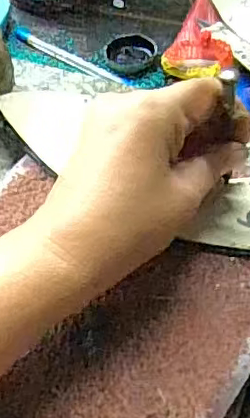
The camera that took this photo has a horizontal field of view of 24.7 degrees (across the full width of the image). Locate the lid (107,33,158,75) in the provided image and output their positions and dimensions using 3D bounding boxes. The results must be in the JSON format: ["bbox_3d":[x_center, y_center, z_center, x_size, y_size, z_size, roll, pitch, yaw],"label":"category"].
[{"bbox_3d":[0.005,-0.127,0.465,0.039,0.012,0.039,-2,54,2],"label":"lid"}]

